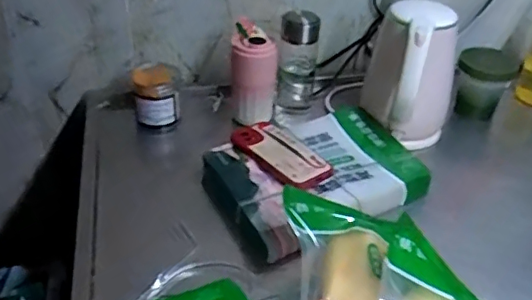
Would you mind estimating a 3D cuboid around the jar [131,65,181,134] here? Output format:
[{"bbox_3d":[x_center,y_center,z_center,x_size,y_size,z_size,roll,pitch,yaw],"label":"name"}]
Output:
[{"bbox_3d":[-0.188,-0.093,0.965,0.078,0.087,0.065,-10,38,-17],"label":"jar"}]

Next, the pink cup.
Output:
[{"bbox_3d":[-0.021,-0.132,0.966,0.079,0.170,0.088,1,36,-2],"label":"pink cup"}]

